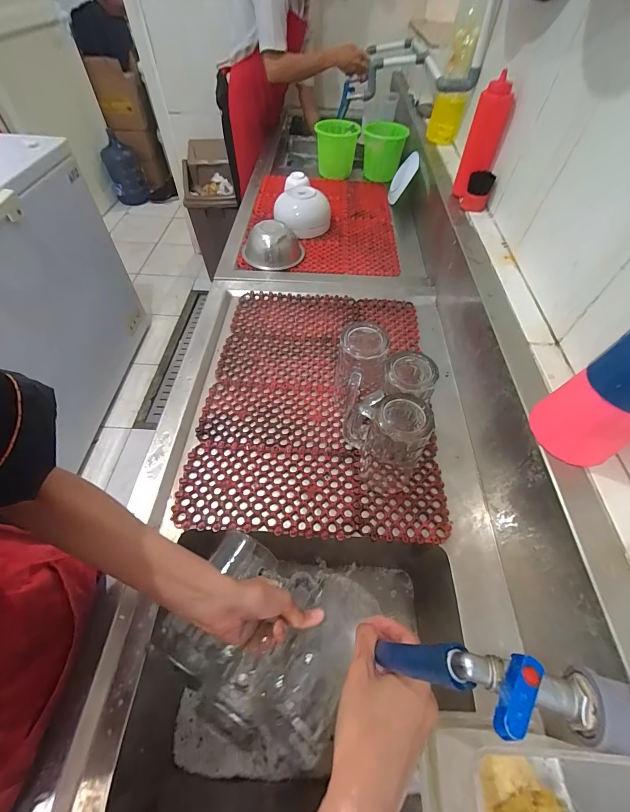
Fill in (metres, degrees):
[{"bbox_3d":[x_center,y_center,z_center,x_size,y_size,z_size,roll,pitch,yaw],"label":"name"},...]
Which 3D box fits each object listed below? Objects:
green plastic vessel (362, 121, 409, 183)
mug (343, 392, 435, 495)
[{"bbox_3d":[0.252,-0.929,1.227,0.143,0.158,0.130,14,55,9],"label":"green plastic vessel"},{"bbox_3d":[0.104,0.055,0.499,0.121,0.167,0.078,15,55,10],"label":"mug"}]

